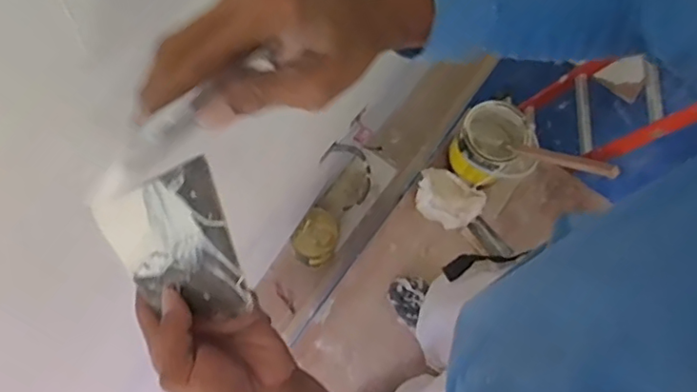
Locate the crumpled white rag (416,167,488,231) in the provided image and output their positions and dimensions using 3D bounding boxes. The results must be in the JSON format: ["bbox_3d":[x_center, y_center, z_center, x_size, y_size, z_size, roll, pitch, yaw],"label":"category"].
[{"bbox_3d":[0.277,0.007,1.654,0.189,0.052,0.144,31,70,9],"label":"crumpled white rag"}]

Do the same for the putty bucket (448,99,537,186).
[{"bbox_3d":[0.389,-0.123,1.591,0.208,0.186,0.205,1,68,-3],"label":"putty bucket"}]

